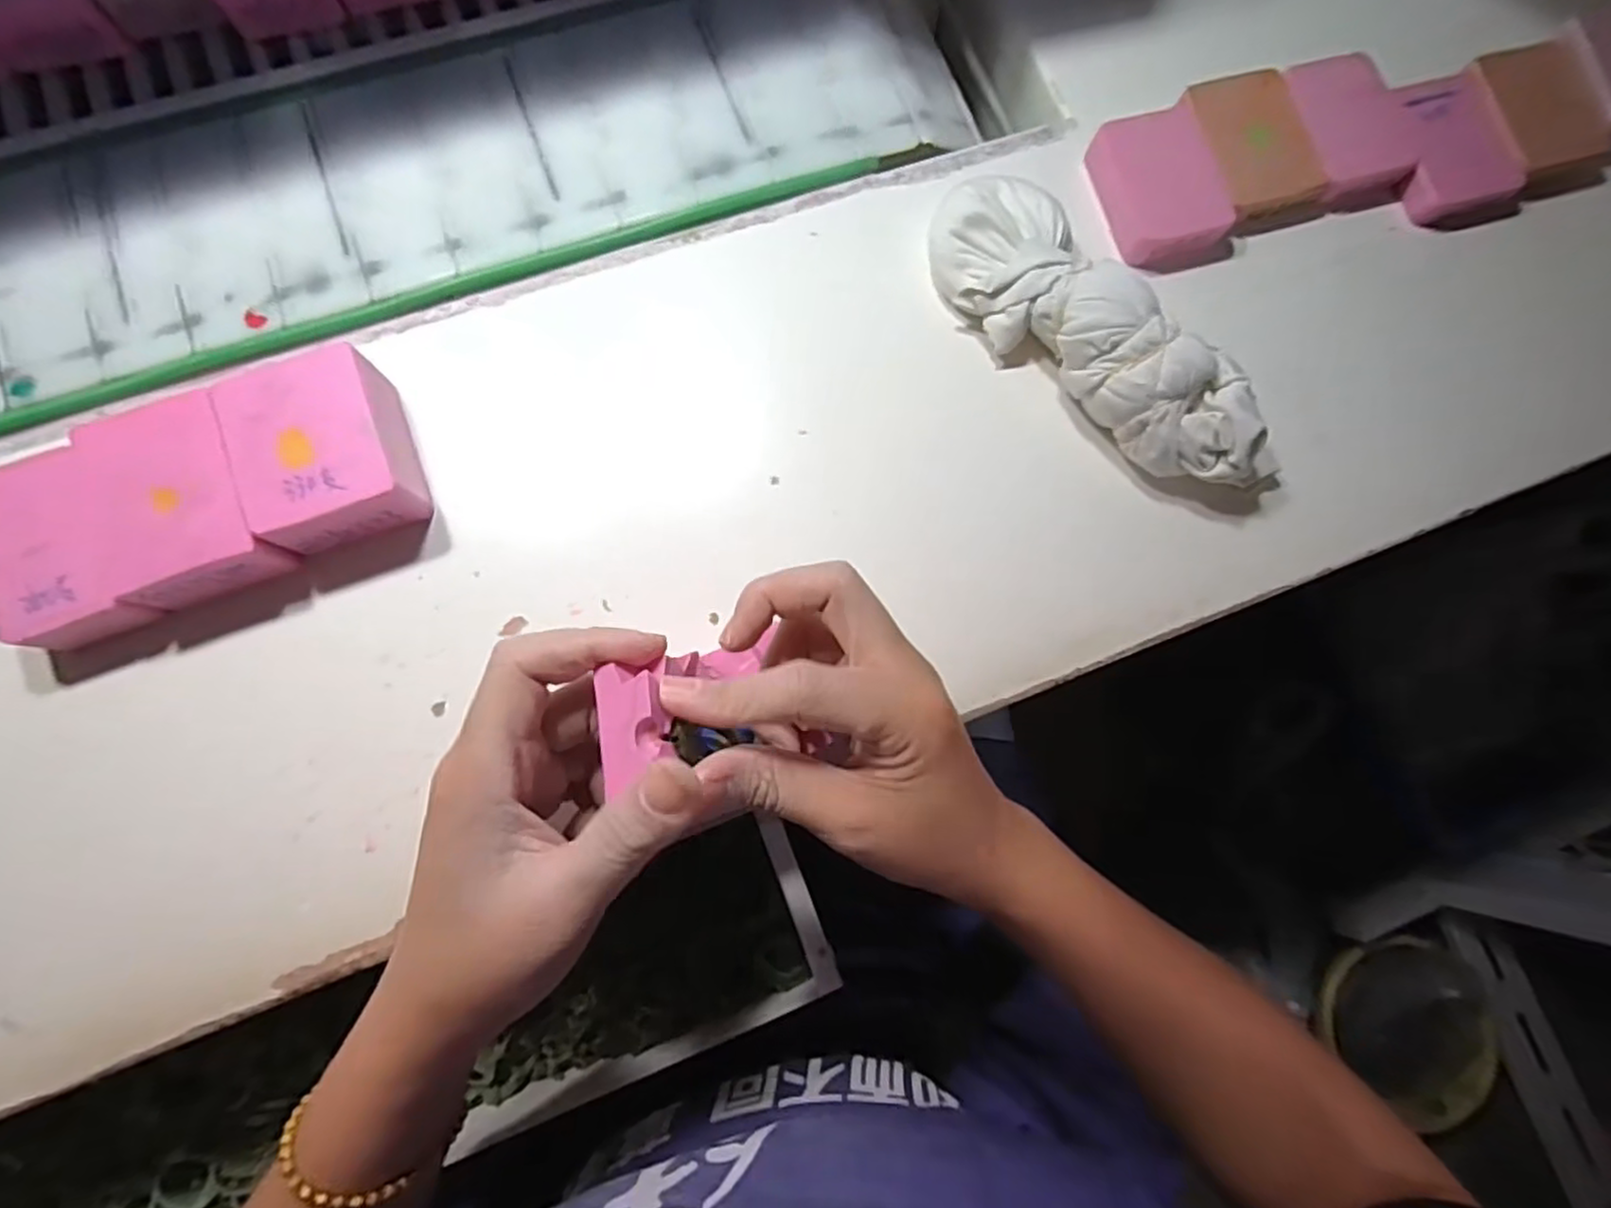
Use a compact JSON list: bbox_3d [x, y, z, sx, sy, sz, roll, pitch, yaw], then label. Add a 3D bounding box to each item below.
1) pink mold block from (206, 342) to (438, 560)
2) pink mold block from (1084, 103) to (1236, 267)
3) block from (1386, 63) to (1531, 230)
[{"bbox_3d":[-0.194,-0.062,0.287,0.054,0.035,0.067,-20,84,-7],"label":"pink mold block"},{"bbox_3d":[0.175,-0.208,0.349,0.051,0.026,0.071,-20,84,-7],"label":"pink mold block"},{"bbox_3d":[0.334,-0.237,0.364,0.053,0.014,0.077,-12,83,-6],"label":"block"}]

